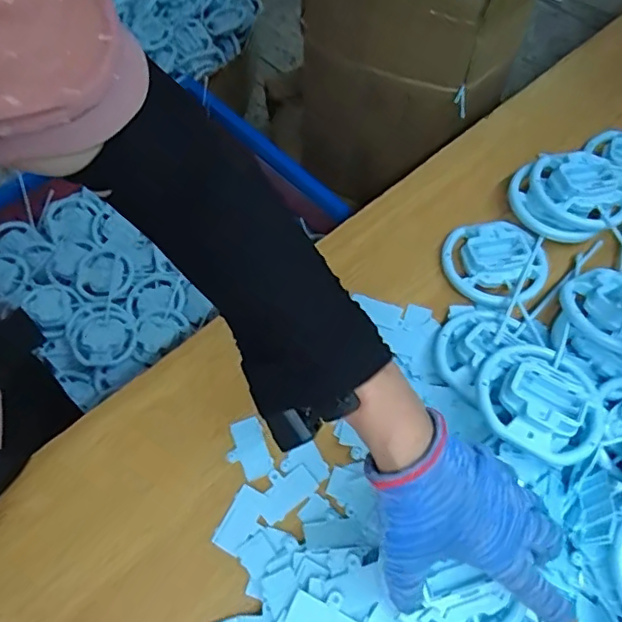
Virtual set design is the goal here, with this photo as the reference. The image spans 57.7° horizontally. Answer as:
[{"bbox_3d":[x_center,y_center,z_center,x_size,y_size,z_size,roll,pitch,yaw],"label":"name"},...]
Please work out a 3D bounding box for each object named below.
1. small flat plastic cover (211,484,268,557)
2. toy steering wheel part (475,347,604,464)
[{"bbox_3d":[-0.058,0.170,0.462,0.027,0.004,0.052,25,64,13],"label":"small flat plastic cover"},{"bbox_3d":[0.191,0.071,0.464,0.101,0.035,0.095,0,62,0],"label":"toy steering wheel part"}]

